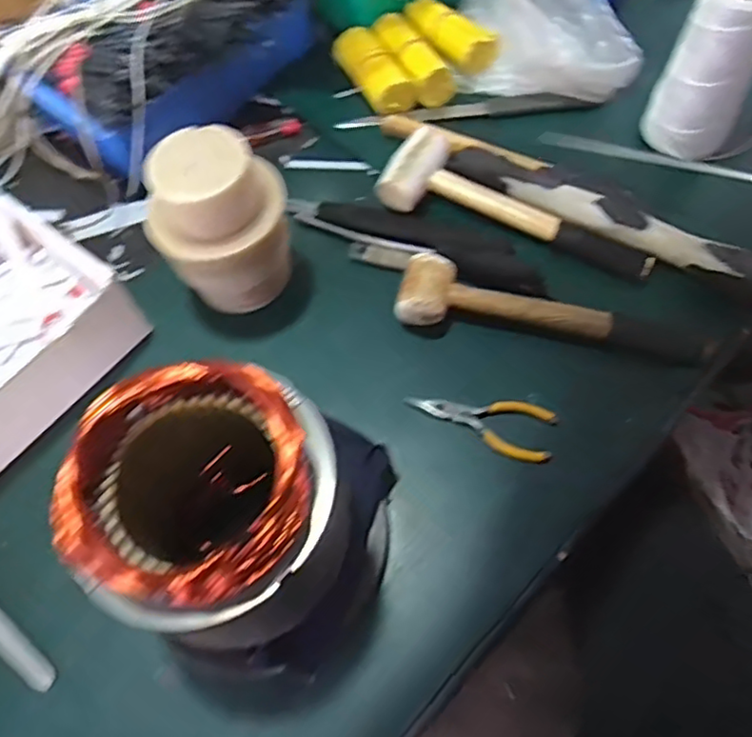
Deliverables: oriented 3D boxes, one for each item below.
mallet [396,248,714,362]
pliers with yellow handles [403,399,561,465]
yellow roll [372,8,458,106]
[{"bbox_3d":[0.155,-0.055,0.564,0.270,0.039,0.055,7,64,7],"label":"mallet"},{"bbox_3d":[0.085,0.042,0.538,0.121,0.011,0.048,16,65,11],"label":"pliers with yellow handles"},{"bbox_3d":[0.040,-0.341,0.715,0.045,0.033,0.121,-29,65,-11],"label":"yellow roll"}]

